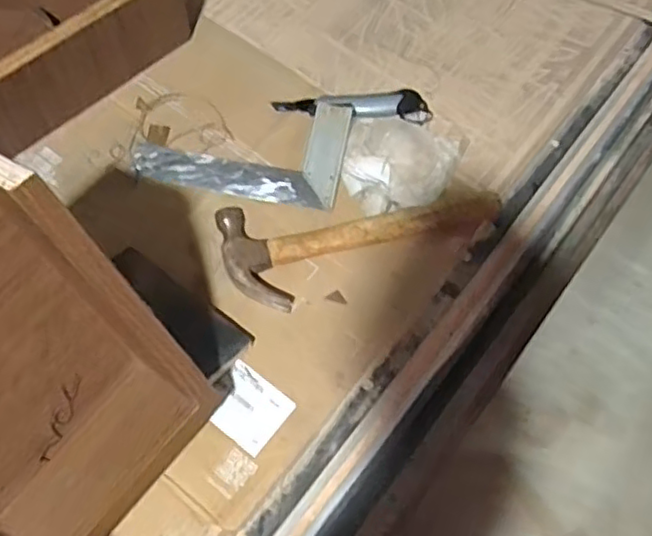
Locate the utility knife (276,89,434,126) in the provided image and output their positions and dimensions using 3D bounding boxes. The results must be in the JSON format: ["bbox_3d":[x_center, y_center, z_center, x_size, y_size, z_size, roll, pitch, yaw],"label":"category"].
[{"bbox_3d":[0.034,-0.206,0.822,0.194,0.025,0.040,4,64,-1],"label":"utility knife"}]

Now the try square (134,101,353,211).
[{"bbox_3d":[-0.098,-0.151,0.785,0.243,0.024,0.134,9,64,1],"label":"try square"}]

